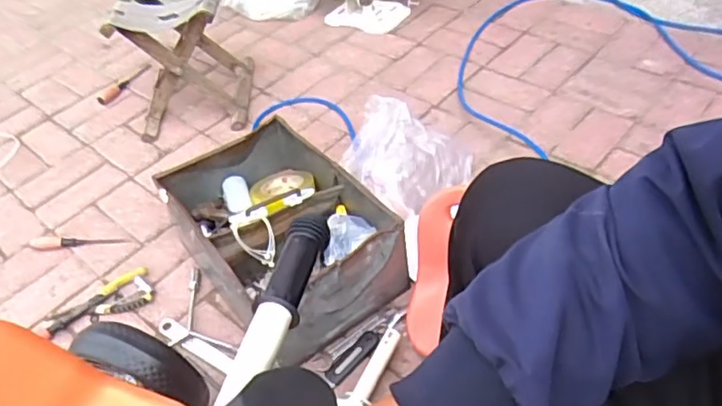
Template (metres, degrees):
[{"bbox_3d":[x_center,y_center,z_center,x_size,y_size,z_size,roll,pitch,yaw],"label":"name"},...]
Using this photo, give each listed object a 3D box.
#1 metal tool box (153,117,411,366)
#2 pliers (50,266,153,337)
[{"bbox_3d":[-0.145,0.062,1.126,0.288,0.189,0.415,-31,49,-22],"label":"metal tool box"},{"bbox_3d":[-0.489,0.185,1.126,0.188,0.017,0.080,-23,46,-16],"label":"pliers"}]

